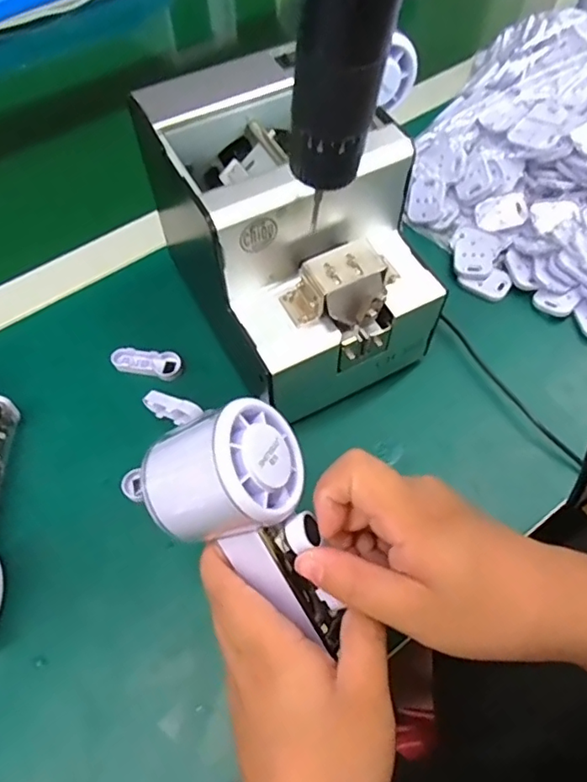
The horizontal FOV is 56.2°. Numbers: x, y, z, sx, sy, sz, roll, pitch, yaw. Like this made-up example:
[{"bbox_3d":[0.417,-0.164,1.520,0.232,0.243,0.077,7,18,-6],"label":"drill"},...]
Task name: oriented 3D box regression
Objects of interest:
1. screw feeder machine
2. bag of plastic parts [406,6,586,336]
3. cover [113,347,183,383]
[{"bbox_3d":[-0.002,-0.095,0.358,0.142,0.146,0.173,-23,61,-12],"label":"screw feeder machine"},{"bbox_3d":[0.239,-0.198,0.454,0.240,0.091,0.270,25,63,15],"label":"bag of plastic parts"},{"bbox_3d":[-0.108,-0.021,0.403,0.050,0.006,0.021,9,59,7],"label":"cover"}]

